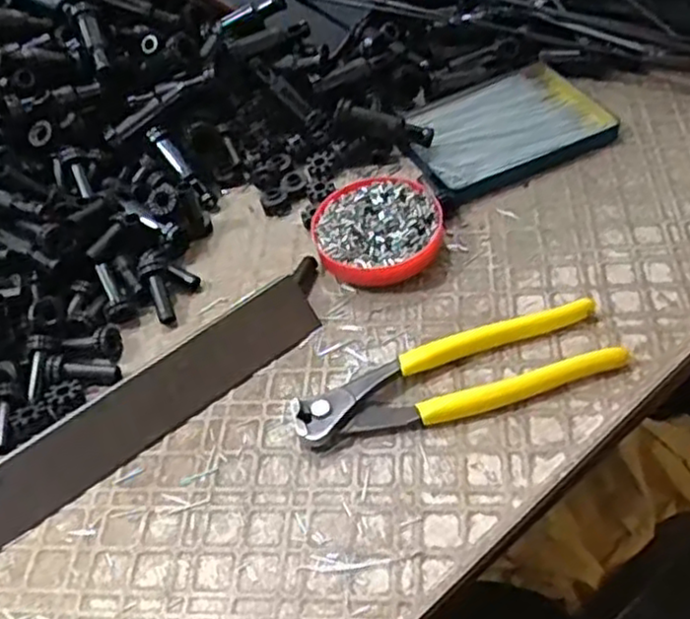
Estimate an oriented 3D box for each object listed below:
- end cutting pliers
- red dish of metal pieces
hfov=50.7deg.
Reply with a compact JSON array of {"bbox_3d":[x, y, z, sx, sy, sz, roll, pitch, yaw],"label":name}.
[{"bbox_3d":[0.055,0.033,0.374,0.167,0.016,0.048,-17,49,-6],"label":"end cutting pliers"},{"bbox_3d":[0.020,-0.047,0.439,0.074,0.020,0.074,-5,49,5],"label":"red dish of metal pieces"}]

